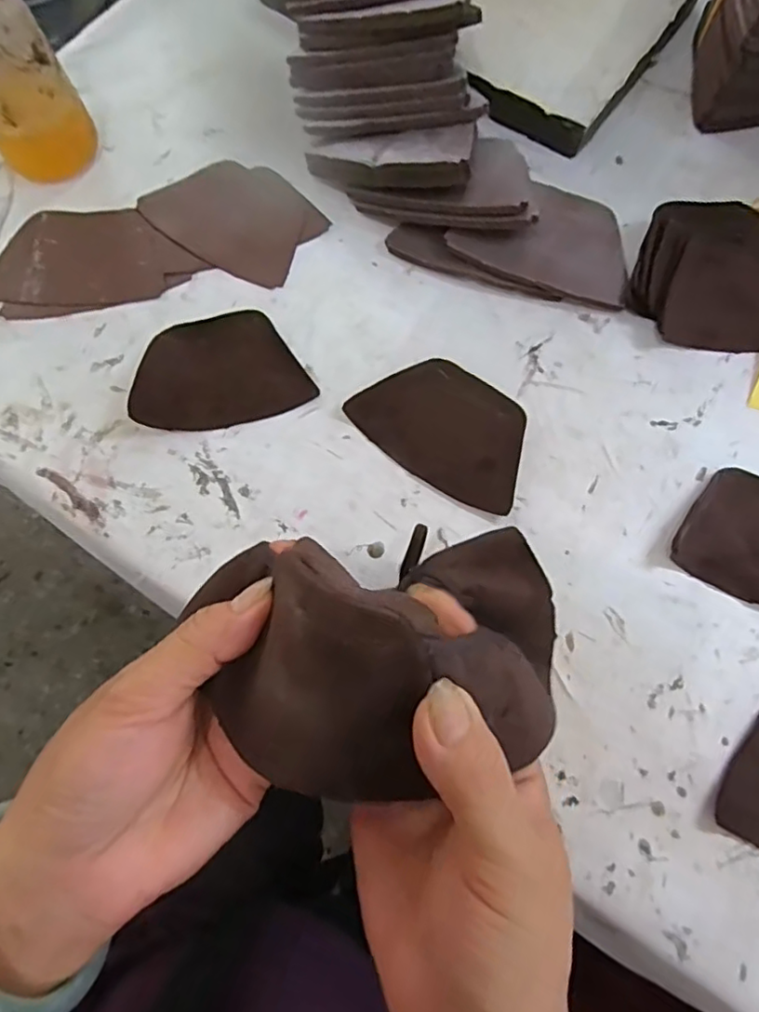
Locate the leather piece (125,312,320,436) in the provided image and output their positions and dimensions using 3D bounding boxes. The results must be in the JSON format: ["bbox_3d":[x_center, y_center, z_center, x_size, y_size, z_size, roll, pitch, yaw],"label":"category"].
[{"bbox_3d":[-0.098,-0.084,0.358,0.099,0.018,0.071,-17,72,-6],"label":"leather piece"}]

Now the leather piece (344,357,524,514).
[{"bbox_3d":[0.042,-0.048,0.351,0.106,0.009,0.070,35,75,11],"label":"leather piece"}]

